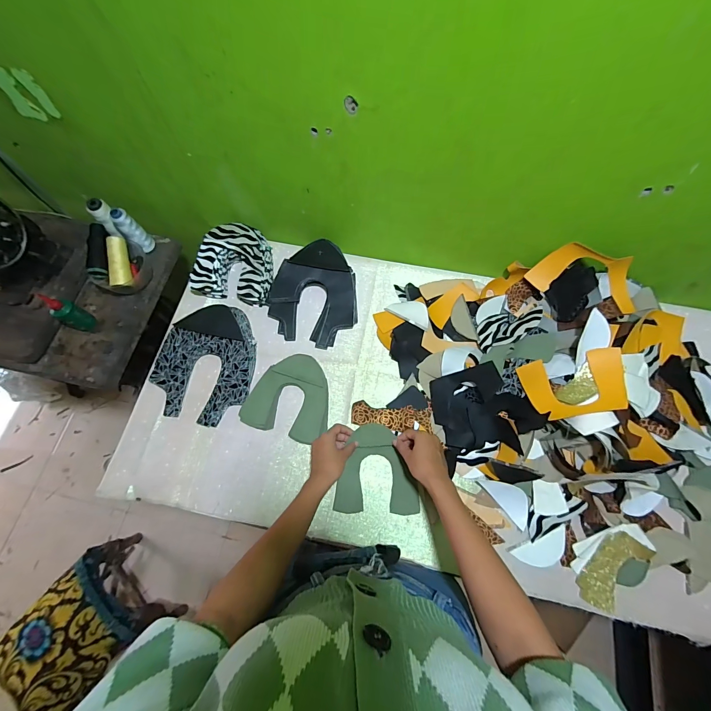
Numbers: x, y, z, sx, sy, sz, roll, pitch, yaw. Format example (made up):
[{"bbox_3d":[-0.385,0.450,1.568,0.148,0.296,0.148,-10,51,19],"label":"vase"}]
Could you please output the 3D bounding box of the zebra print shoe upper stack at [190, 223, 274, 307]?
[{"bbox_3d":[-0.270,-0.207,0.739,0.164,0.075,0.155,5,71,3],"label":"zebra print shoe upper stack"}]

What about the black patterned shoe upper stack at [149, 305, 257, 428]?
[{"bbox_3d":[-0.300,0.009,0.676,0.191,0.058,0.249,18,72,8],"label":"black patterned shoe upper stack"}]

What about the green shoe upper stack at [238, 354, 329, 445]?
[{"bbox_3d":[-0.129,0.076,0.670,0.164,0.024,0.167,15,72,7],"label":"green shoe upper stack"}]

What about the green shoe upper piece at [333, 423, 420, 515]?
[{"bbox_3d":[0.046,0.212,0.614,0.149,0.019,0.158,7,71,4],"label":"green shoe upper piece"}]

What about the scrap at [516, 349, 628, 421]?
[{"bbox_3d":[0.385,0.050,0.577,0.156,0.022,0.117,-18,54,22],"label":"scrap"}]

